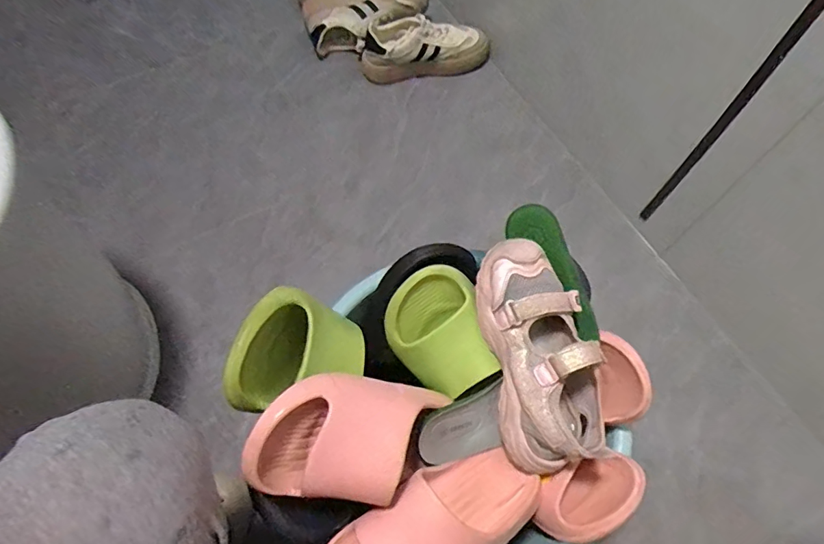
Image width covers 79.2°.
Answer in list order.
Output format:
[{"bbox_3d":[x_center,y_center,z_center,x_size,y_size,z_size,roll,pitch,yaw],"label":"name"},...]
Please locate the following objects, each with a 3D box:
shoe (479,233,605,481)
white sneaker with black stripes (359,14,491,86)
[{"bbox_3d":[0.127,0.079,0.492,0.095,0.088,0.224,-10,80,-2],"label":"shoe"},{"bbox_3d":[0.026,-0.452,0.987,0.255,0.104,0.099,-13,65,-8],"label":"white sneaker with black stripes"}]

